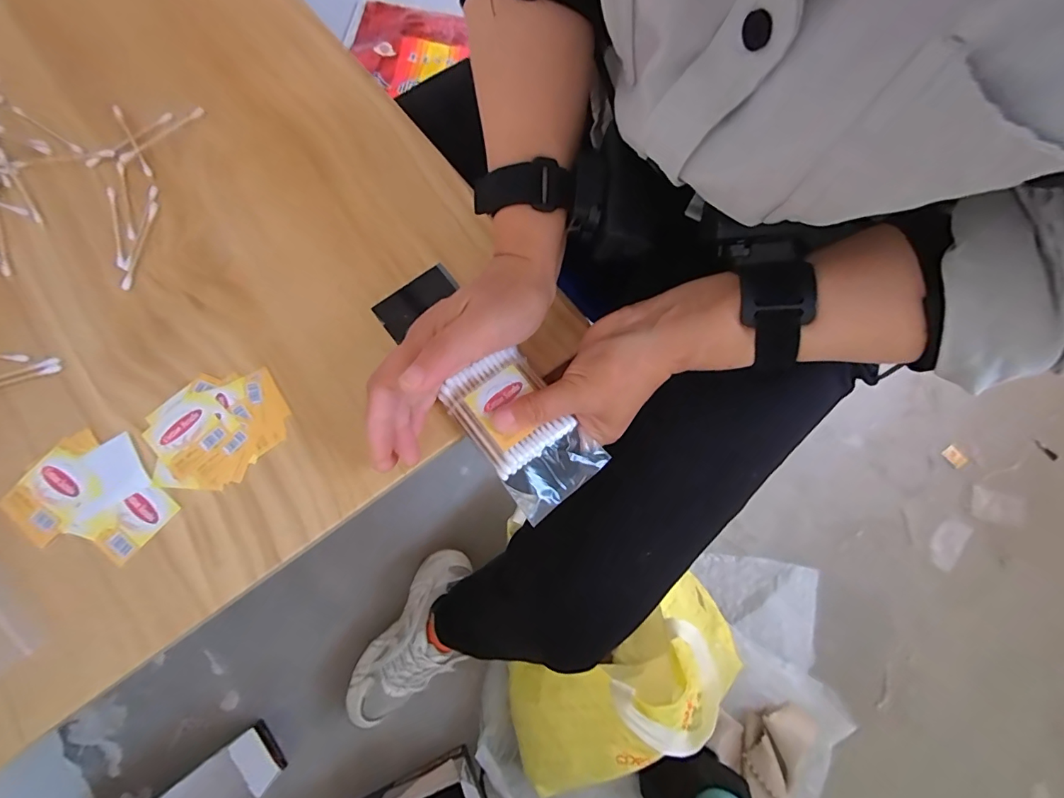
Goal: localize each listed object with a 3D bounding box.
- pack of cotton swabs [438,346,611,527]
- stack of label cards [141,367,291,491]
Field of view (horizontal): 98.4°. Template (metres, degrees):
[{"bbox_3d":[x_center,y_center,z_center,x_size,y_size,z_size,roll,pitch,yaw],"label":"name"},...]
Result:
[{"bbox_3d":[-0.006,0.018,0.290,0.061,0.017,0.099,-38,77,-14],"label":"pack of cotton swabs"},{"bbox_3d":[-0.199,0.017,0.289,0.070,0.004,0.082,38,74,10],"label":"stack of label cards"}]

